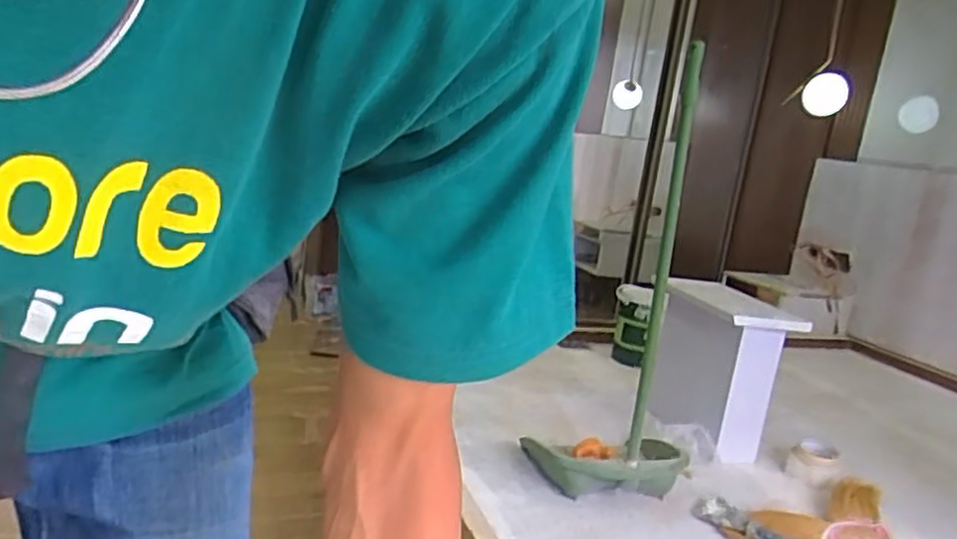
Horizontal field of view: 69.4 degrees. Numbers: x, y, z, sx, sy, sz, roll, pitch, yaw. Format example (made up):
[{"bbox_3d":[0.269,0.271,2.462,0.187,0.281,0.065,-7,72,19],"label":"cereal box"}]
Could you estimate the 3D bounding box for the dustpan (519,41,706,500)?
[{"bbox_3d":[0.296,0.035,1.254,0.290,0.775,0.190,5,11,-11],"label":"dustpan"}]

